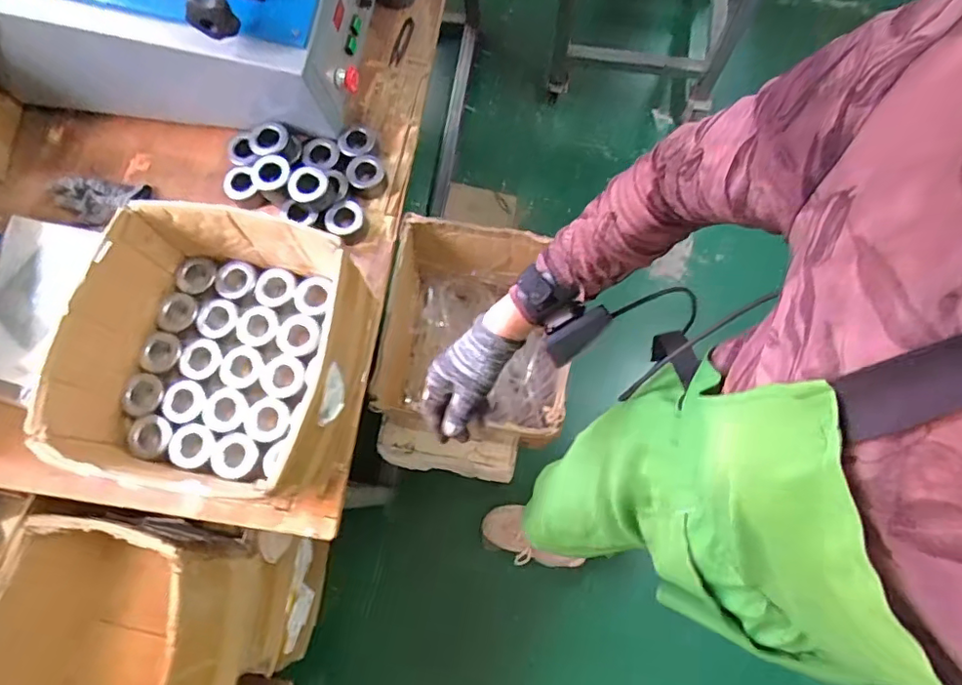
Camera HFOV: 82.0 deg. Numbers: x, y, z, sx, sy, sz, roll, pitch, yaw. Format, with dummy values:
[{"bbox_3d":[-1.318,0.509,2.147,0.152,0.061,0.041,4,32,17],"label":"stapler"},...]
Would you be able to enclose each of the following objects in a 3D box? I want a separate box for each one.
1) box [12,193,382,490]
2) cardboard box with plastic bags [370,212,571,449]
[{"bbox_3d":[-0.346,0.014,0.745,0.340,0.166,0.338,8,75,4],"label":"box"},{"bbox_3d":[-0.005,-0.003,0.982,0.294,0.290,0.307,9,75,4],"label":"cardboard box with plastic bags"}]

